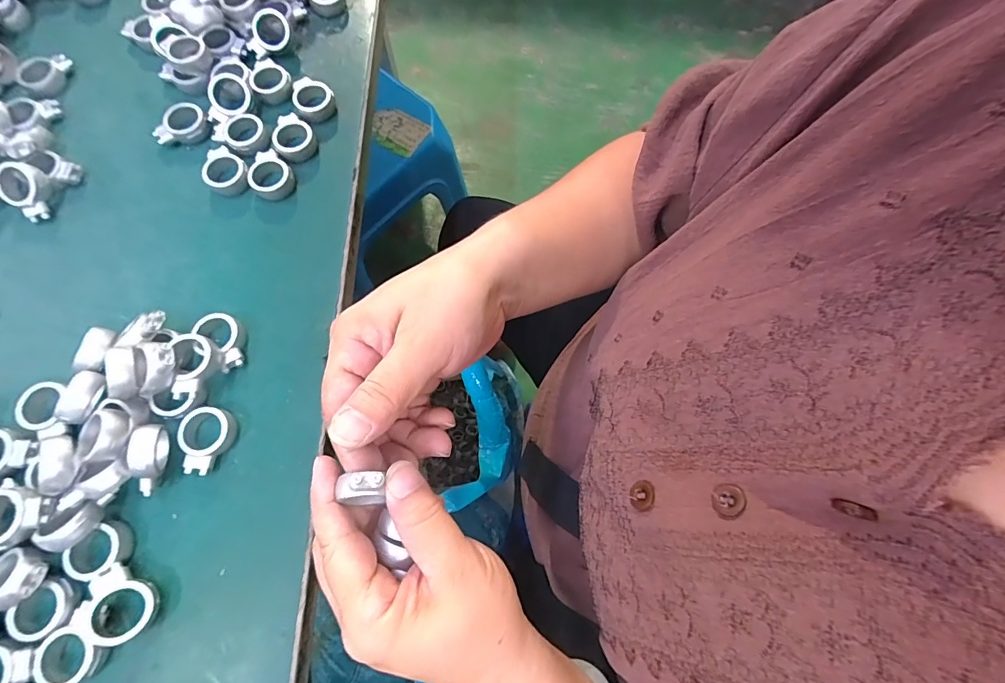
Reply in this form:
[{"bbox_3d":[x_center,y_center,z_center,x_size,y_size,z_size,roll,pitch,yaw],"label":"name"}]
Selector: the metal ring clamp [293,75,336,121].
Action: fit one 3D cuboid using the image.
[{"bbox_3d":[-0.128,-0.166,0.295,0.026,0.009,0.033,-27,76,-9],"label":"metal ring clamp"}]

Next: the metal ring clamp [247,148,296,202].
[{"bbox_3d":[-0.149,-0.107,0.277,0.026,0.010,0.031,-36,78,-12],"label":"metal ring clamp"}]

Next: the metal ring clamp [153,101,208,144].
[{"bbox_3d":[-0.212,-0.141,0.286,0.033,0.011,0.026,-39,78,-12],"label":"metal ring clamp"}]

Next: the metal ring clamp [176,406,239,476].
[{"bbox_3d":[-0.158,0.051,0.229,0.024,0.011,0.033,20,74,4],"label":"metal ring clamp"}]

